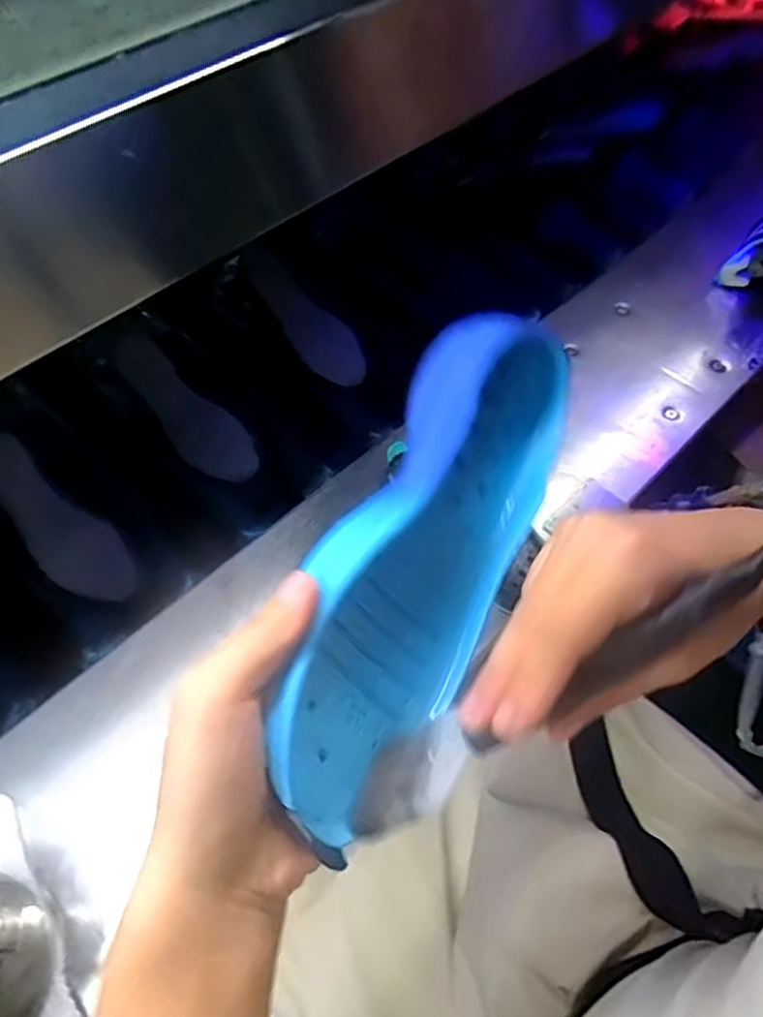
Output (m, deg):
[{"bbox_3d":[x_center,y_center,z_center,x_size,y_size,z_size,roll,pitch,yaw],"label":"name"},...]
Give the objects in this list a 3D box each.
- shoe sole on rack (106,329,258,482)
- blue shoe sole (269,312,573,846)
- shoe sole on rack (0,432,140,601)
[{"bbox_3d":[-0.224,-0.112,0.730,0.208,0.014,0.068,46,68,3],"label":"shoe sole on rack"},{"bbox_3d":[0.023,0.019,0.288,0.042,0.096,0.234,4,53,42],"label":"blue shoe sole"},{"bbox_3d":[-0.336,0.014,0.652,0.208,0.009,0.072,43,79,-2],"label":"shoe sole on rack"}]

